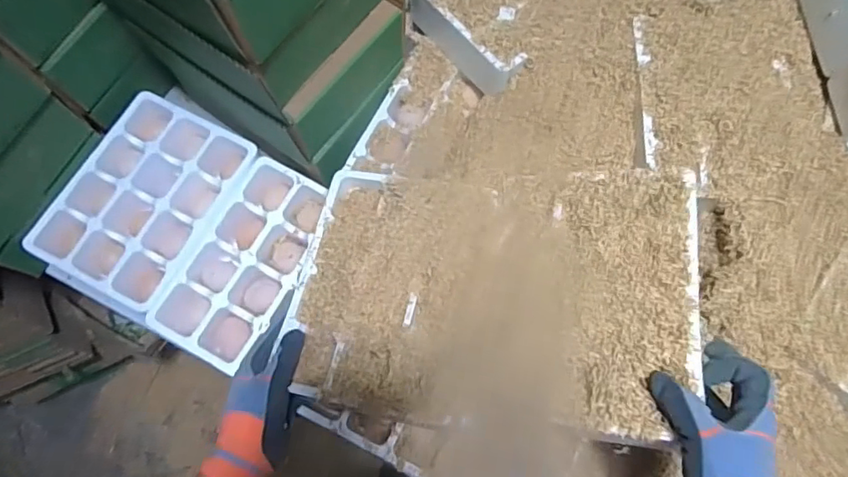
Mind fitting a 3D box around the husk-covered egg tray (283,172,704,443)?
[{"bbox_3d":[0.060,0.051,0.514,0.357,0.054,0.242,3,66,19],"label":"husk-covered egg tray"}]

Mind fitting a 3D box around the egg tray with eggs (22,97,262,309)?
[{"bbox_3d":[-0.340,-0.045,0.674,0.192,0.052,0.246,25,75,7],"label":"egg tray with eggs"}]

